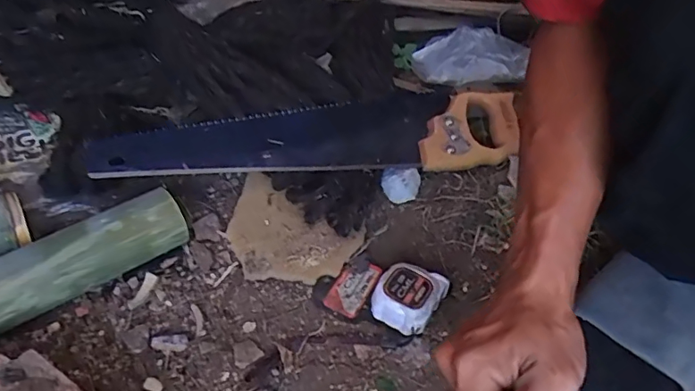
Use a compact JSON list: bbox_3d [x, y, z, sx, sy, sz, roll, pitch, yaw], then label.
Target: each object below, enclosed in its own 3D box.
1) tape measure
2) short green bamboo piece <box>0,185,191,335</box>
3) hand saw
[{"bbox_3d":[0.059,0.097,0.488,0.056,0.037,0.061,29,50,20],"label":"tape measure"},{"bbox_3d":[-0.257,0.069,0.458,0.221,0.059,0.051,-29,56,-30],"label":"short green bamboo piece"},{"bbox_3d":[-0.015,-0.082,0.609,0.519,0.021,0.129,-4,53,-20],"label":"hand saw"}]

